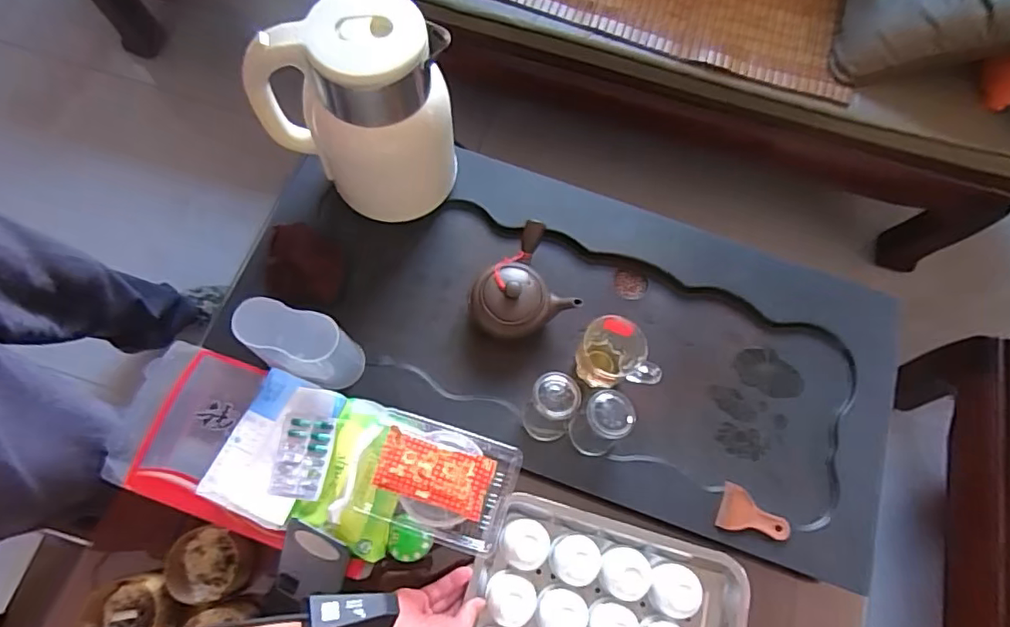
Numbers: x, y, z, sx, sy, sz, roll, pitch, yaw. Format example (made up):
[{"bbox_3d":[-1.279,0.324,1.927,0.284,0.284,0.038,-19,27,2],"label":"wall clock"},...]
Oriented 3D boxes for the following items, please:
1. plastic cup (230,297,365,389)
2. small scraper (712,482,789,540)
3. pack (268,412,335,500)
[{"bbox_3d":[-0.215,0.036,0.592,0.107,0.109,0.056,16,72,3],"label":"plastic cup"},{"bbox_3d":[0.273,0.222,0.612,0.074,0.010,0.048,21,72,5],"label":"small scraper"},{"bbox_3d":[-0.199,0.140,0.548,0.051,0.004,0.078,8,71,1],"label":"pack"}]

